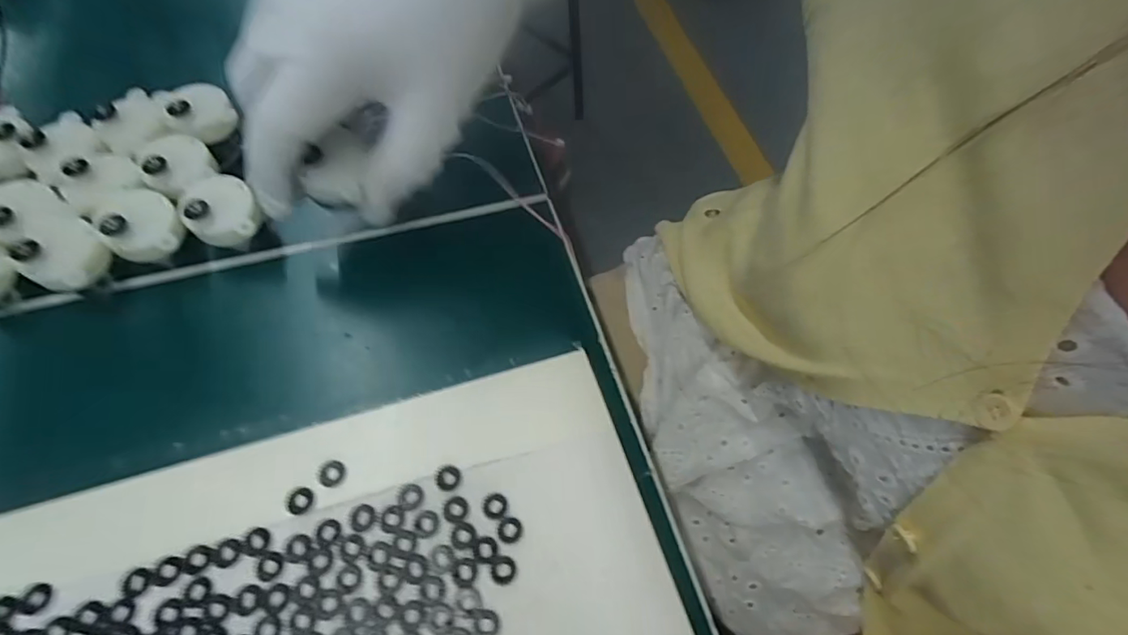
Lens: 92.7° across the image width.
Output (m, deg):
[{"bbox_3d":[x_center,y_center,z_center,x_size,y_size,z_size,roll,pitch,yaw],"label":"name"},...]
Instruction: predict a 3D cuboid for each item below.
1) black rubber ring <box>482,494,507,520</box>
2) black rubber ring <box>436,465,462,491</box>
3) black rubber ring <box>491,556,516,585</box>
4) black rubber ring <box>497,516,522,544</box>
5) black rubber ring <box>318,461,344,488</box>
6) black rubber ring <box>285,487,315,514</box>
[{"bbox_3d":[-0.028,0.077,0.218,0.010,0.004,0.010,1,62,-2],"label":"black rubber ring"},{"bbox_3d":[-0.048,0.066,0.222,0.010,0.004,0.010,1,62,-2],"label":"black rubber ring"},{"bbox_3d":[-0.023,0.097,0.207,0.009,0.004,0.010,20,63,7],"label":"black rubber ring"},{"bbox_3d":[-0.022,0.084,0.214,0.009,0.004,0.010,-2,63,-4],"label":"black rubber ring"},{"bbox_3d":[-0.096,0.064,0.221,0.010,0.004,0.010,1,62,-2],"label":"black rubber ring"},{"bbox_3d":[-0.106,0.073,0.215,0.010,0.004,0.010,20,63,7],"label":"black rubber ring"}]

